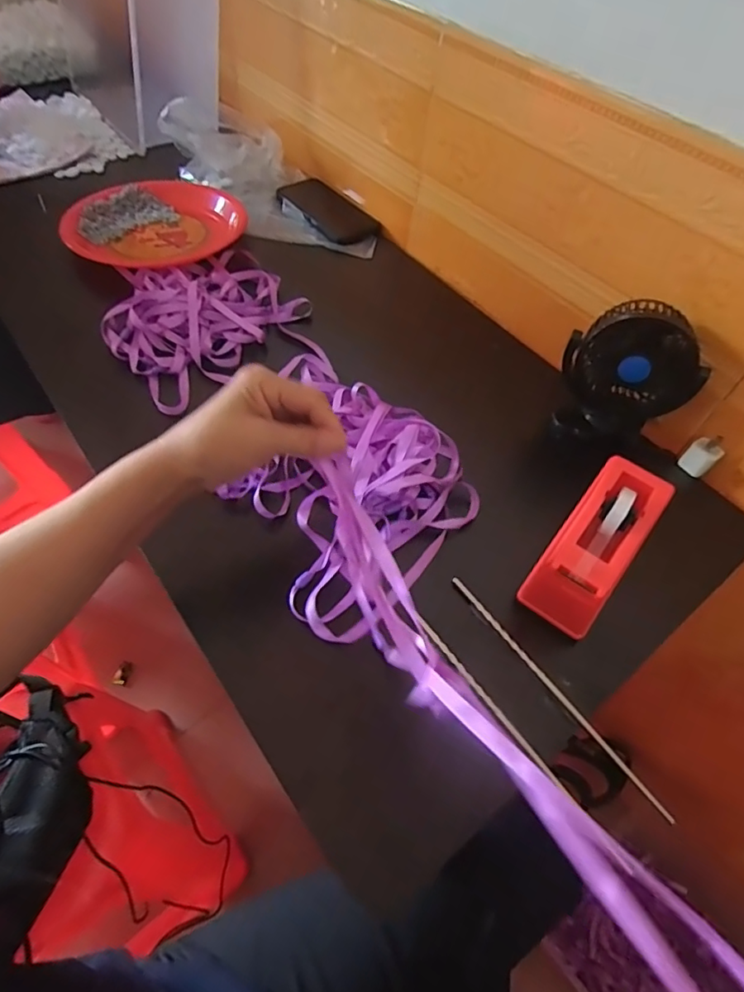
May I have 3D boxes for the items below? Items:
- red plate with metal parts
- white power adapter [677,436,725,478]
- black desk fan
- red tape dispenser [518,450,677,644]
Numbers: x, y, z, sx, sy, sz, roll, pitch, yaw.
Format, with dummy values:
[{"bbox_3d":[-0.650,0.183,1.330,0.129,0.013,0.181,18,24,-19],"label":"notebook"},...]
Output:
[{"bbox_3d":[-0.290,-0.371,0.730,0.216,0.035,0.210,2,54,-3],"label":"red plate with metal parts"},{"bbox_3d":[0.340,-0.042,0.557,0.024,0.038,0.029,-32,63,-24],"label":"white power adapter"},{"bbox_3d":[0.248,-0.112,0.533,0.118,0.126,0.078,32,58,17],"label":"black desk fan"},{"bbox_3d":[0.189,0.040,0.454,0.060,0.068,0.158,34,59,18],"label":"red tape dispenser"}]

